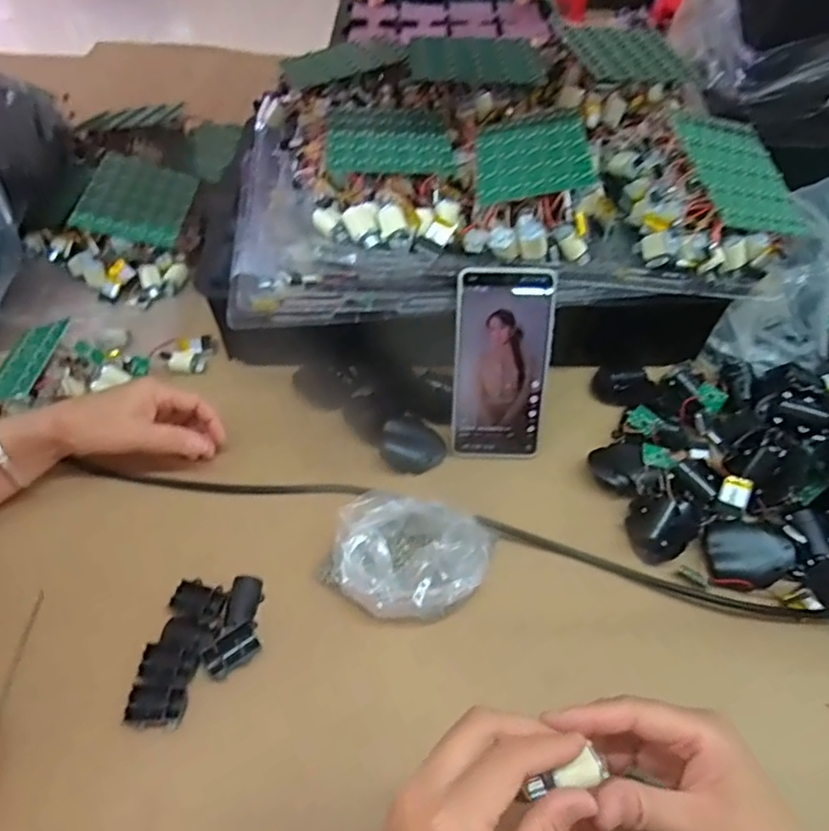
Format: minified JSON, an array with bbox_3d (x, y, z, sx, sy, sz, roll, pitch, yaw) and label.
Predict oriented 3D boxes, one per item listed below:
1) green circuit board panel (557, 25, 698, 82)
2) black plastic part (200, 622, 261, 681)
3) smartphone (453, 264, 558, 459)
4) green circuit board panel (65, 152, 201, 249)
[{"bbox_3d":[0.225,-0.380,0.632,0.120,0.009,0.102,-6,60,-13],"label":"green circuit board panel"},{"bbox_3d":[-0.128,0.165,0.423,0.037,0.007,0.023,-31,58,-24],"label":"black plastic part"},{"bbox_3d":[0.074,-0.041,0.507,0.078,0.164,0.012,0,22,-2],"label":"smartphone"},{"bbox_3d":[-0.314,-0.253,0.694,0.111,0.011,0.137,10,51,-7],"label":"green circuit board panel"}]

